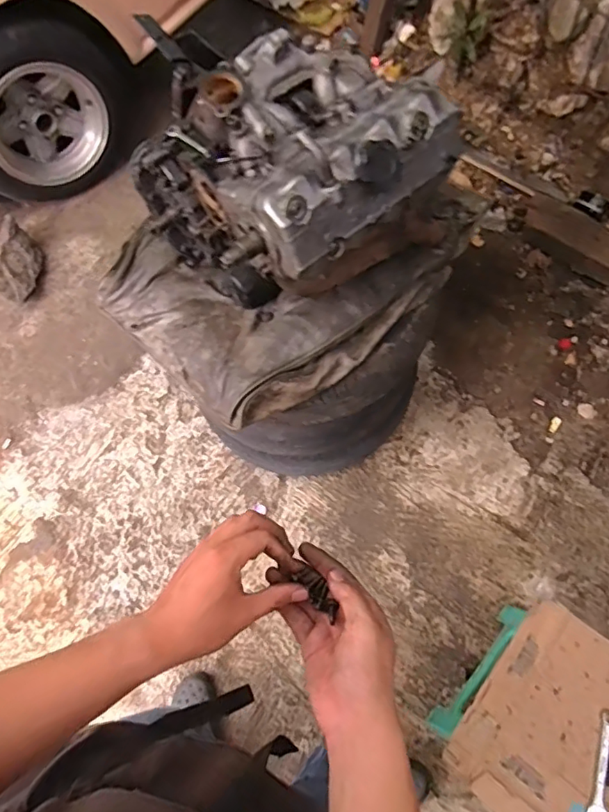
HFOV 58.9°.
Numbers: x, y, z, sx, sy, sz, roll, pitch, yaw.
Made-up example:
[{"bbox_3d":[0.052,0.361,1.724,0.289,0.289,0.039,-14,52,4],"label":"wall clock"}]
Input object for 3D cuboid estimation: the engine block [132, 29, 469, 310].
[{"bbox_3d":[-0.044,-0.394,0.879,0.393,0.323,0.466,-40,70,-14],"label":"engine block"}]

